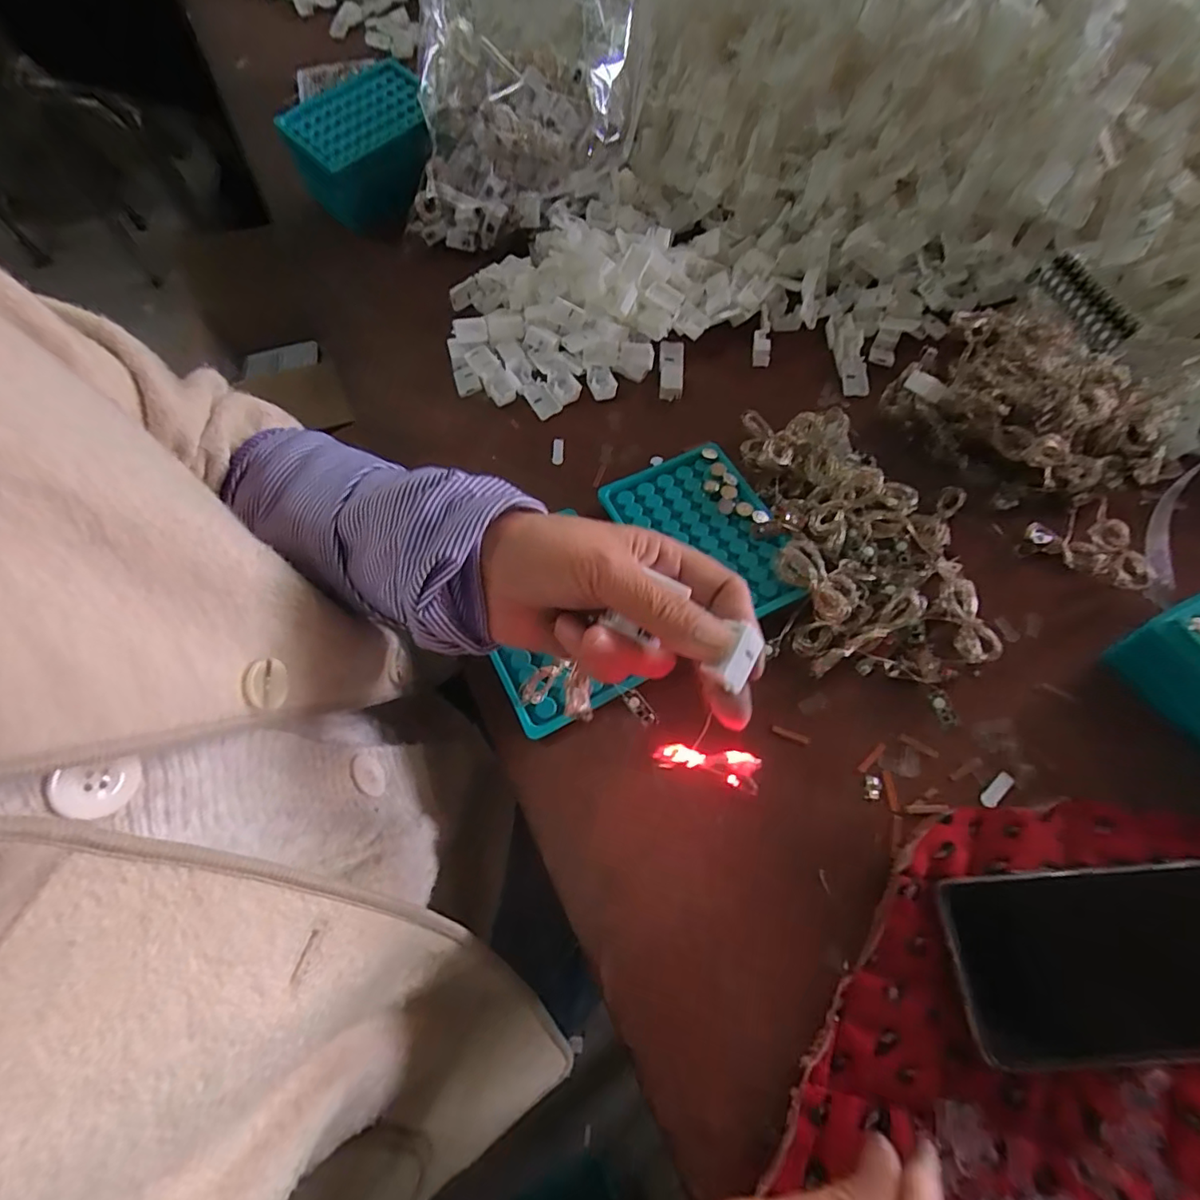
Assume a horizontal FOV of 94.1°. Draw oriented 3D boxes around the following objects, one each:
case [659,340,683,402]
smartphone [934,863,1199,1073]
[{"bbox_3d":[0.058,-0.187,0.457,0.020,0.015,0.053,2,64,2],"label":"case"},{"bbox_3d":[0.251,0.171,0.265,0.161,0.013,0.077,-4,64,-1],"label":"smartphone"}]

